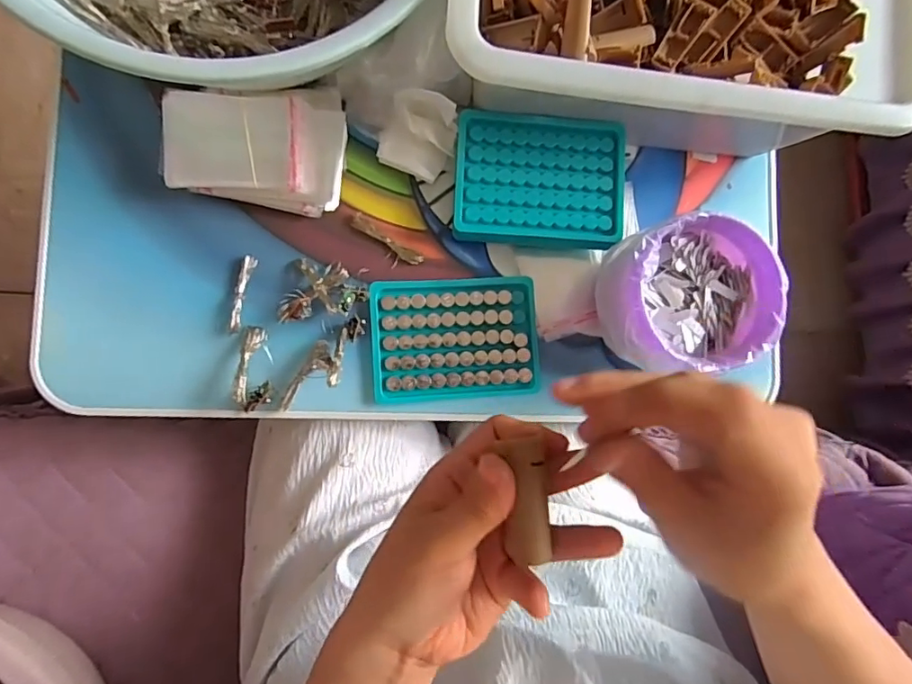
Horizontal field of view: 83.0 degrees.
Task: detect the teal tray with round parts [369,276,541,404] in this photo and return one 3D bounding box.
[{"bbox_3d":[0.000,-0.003,0.410,0.130,0.009,0.095,-3,85,-7],"label":"teal tray with round parts"}]

